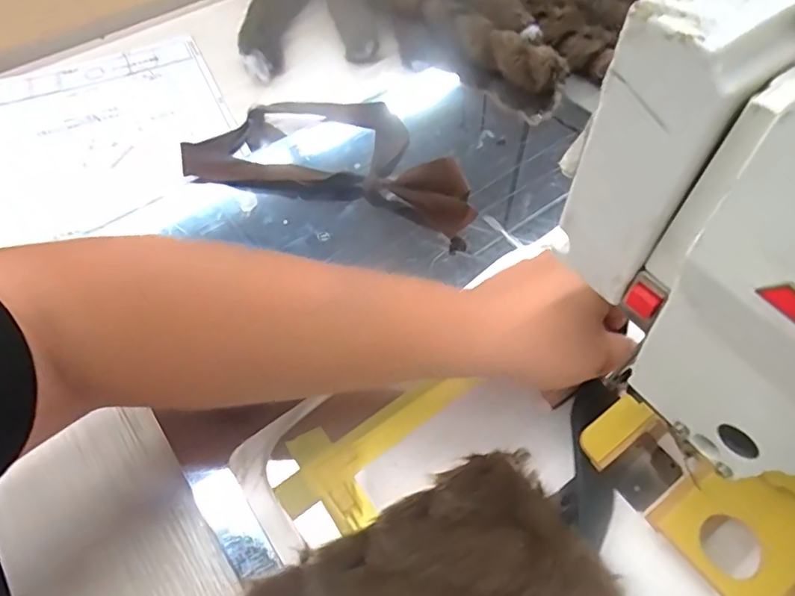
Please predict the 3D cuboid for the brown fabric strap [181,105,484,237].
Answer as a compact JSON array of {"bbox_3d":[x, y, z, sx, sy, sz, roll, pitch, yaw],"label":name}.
[{"bbox_3d":[-0.052,-0.137,0.489,0.269,0.050,0.134,14,58,9],"label":"brown fabric strap"}]

